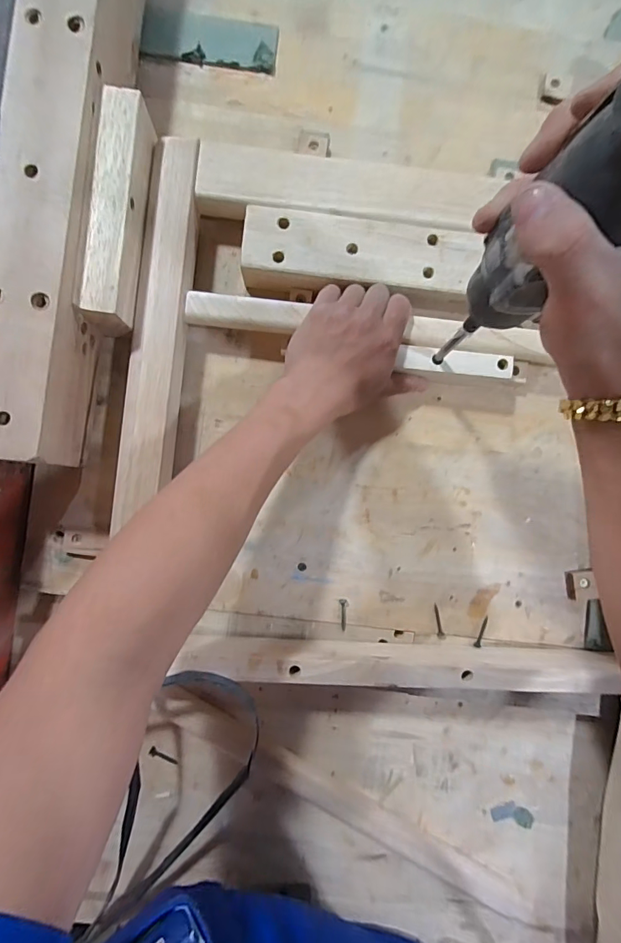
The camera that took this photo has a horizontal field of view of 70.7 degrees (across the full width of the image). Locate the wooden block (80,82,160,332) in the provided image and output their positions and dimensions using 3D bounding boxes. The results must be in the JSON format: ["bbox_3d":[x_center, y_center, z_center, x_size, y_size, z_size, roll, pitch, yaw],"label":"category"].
[{"bbox_3d":[-0.152,-0.206,0.347,0.032,0.031,0.175,8,88,-2],"label":"wooden block"}]

